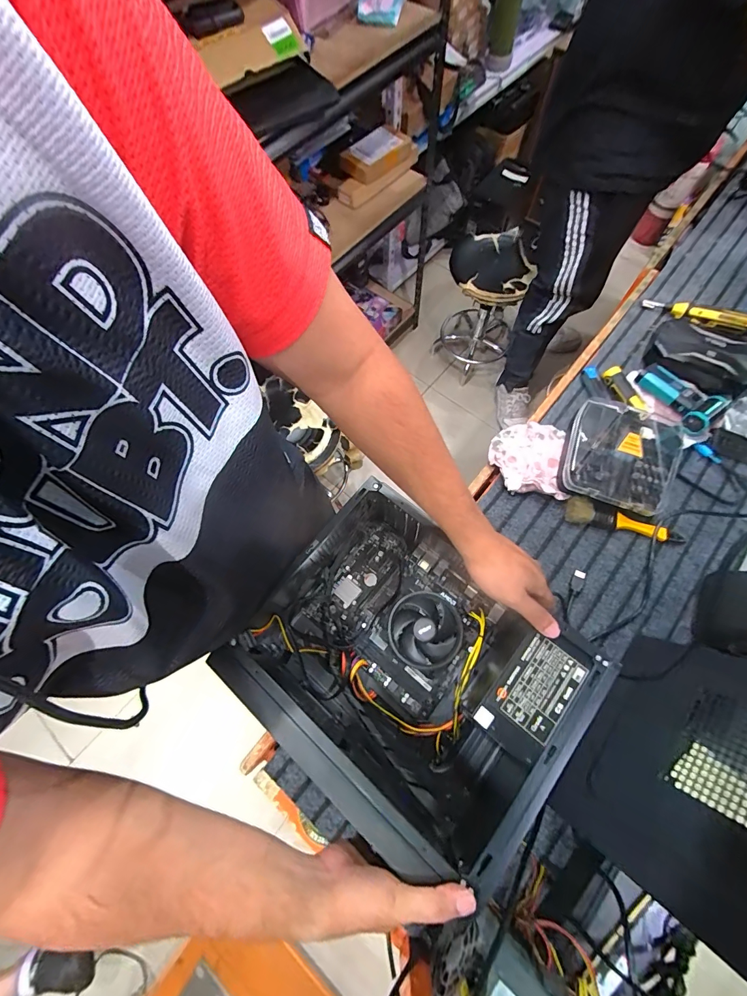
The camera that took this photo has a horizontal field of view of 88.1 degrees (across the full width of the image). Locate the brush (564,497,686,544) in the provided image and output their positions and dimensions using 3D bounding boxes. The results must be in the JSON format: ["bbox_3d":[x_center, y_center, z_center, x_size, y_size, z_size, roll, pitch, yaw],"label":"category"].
[{"bbox_3d":[0.407,0.040,0.622,0.185,0.017,0.038,14,69,8],"label":"brush"}]

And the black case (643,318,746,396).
[{"bbox_3d":[0.624,-0.262,0.721,0.199,0.054,0.133,23,71,11],"label":"black case"}]

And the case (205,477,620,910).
[{"bbox_3d":[0.048,0.208,0.487,0.369,0.162,0.289,39,74,16],"label":"case"}]

